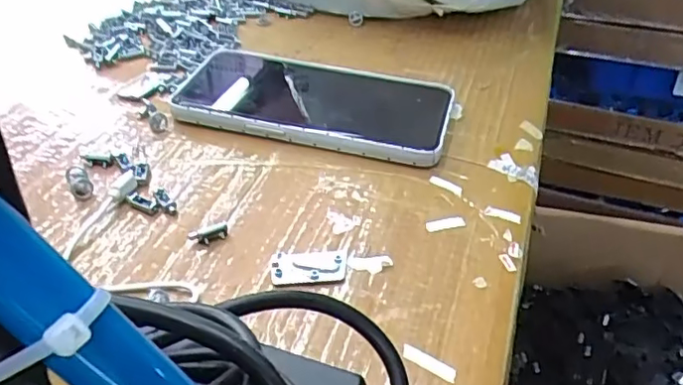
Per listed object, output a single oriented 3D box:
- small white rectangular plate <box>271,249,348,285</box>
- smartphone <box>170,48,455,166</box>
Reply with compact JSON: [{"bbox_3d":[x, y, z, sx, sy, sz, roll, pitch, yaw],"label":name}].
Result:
[{"bbox_3d":[-0.015,0.034,0.272,0.035,0.004,0.017,-4,41,-7],"label":"small white rectangular plate"},{"bbox_3d":[-0.020,-0.059,0.374,0.174,0.014,0.086,12,41,11],"label":"smartphone"}]

